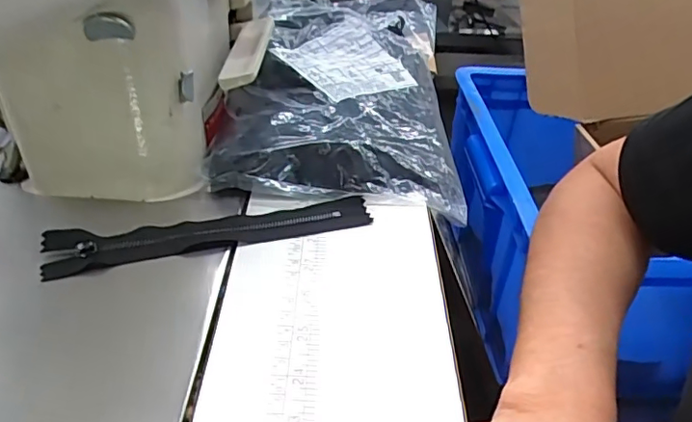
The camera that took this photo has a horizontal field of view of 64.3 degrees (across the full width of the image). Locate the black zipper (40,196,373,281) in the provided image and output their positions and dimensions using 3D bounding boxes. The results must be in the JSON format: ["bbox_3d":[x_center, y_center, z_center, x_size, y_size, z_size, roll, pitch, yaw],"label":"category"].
[{"bbox_3d":[-0.077,0.012,0.332,0.189,0.006,0.029,-8,43,-17],"label":"black zipper"}]

